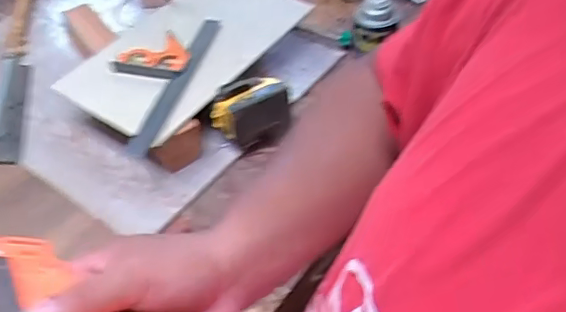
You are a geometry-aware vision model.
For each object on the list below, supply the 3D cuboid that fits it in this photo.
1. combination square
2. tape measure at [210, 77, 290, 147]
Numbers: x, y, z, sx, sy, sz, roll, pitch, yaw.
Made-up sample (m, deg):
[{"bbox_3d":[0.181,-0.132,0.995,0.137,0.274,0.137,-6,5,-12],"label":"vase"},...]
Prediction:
[{"bbox_3d":[-0.193,-0.121,0.842,0.119,0.034,0.272,13,51,16],"label":"combination square"},{"bbox_3d":[-0.046,-0.065,0.832,0.110,0.087,0.067,-33,54,-23],"label":"tape measure"}]

